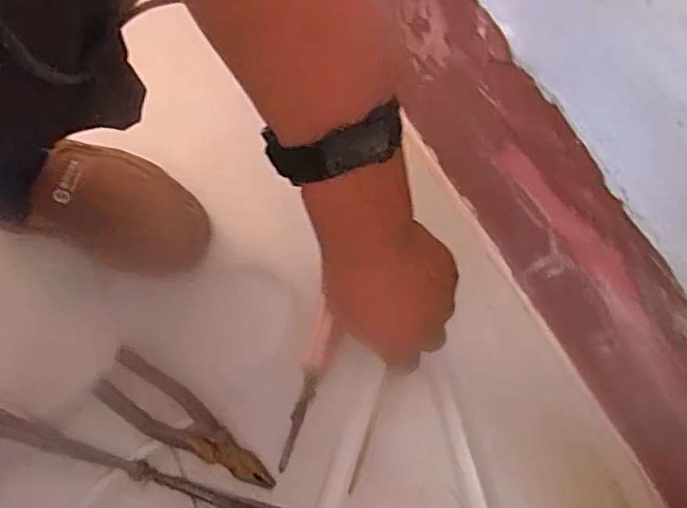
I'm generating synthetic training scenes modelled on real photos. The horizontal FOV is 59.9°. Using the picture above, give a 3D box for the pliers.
[{"bbox_3d":[-0.129,0.142,0.494,0.164,0.015,0.048,30,76,12],"label":"pliers"}]

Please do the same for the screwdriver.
[{"bbox_3d":[-0.027,0.110,0.500,0.023,0.018,0.153,13,73,7],"label":"screwdriver"}]

